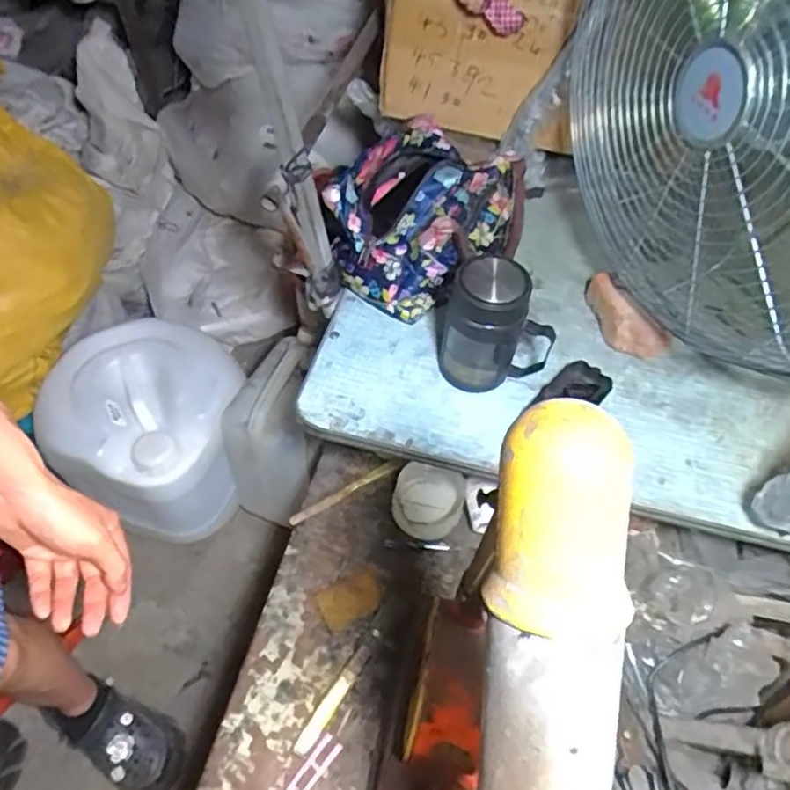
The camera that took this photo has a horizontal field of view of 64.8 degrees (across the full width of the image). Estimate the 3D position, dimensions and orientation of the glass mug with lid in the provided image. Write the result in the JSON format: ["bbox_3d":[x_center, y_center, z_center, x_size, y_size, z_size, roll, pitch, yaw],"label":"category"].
[{"bbox_3d":[0.109,-0.067,0.655,0.110,0.142,0.066,-9,56,-8],"label":"glass mug with lid"}]

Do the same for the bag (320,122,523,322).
[{"bbox_3d":[0.026,-0.215,0.759,0.203,0.149,0.207,35,61,20],"label":"bag"}]

